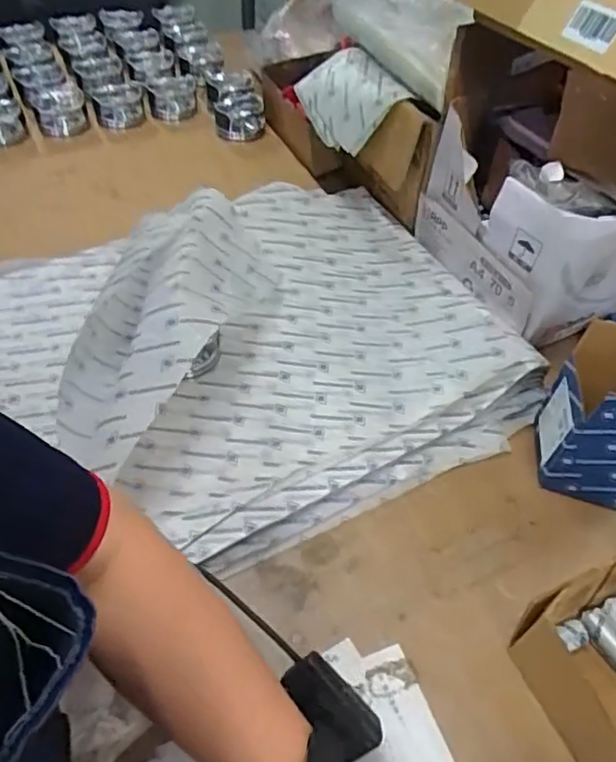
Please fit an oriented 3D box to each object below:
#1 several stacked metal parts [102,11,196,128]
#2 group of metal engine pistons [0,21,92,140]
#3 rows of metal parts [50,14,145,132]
[{"bbox_3d":[-0.288,-0.571,1.105,0.087,0.057,0.350,-20,55,-18],"label":"several stacked metal parts"},{"bbox_3d":[-0.459,-0.521,1.051,0.087,0.052,0.330,-22,56,-19],"label":"group of metal engine pistons"},{"bbox_3d":[-0.365,-0.534,1.072,0.085,0.061,0.310,-21,55,-19],"label":"rows of metal parts"}]

